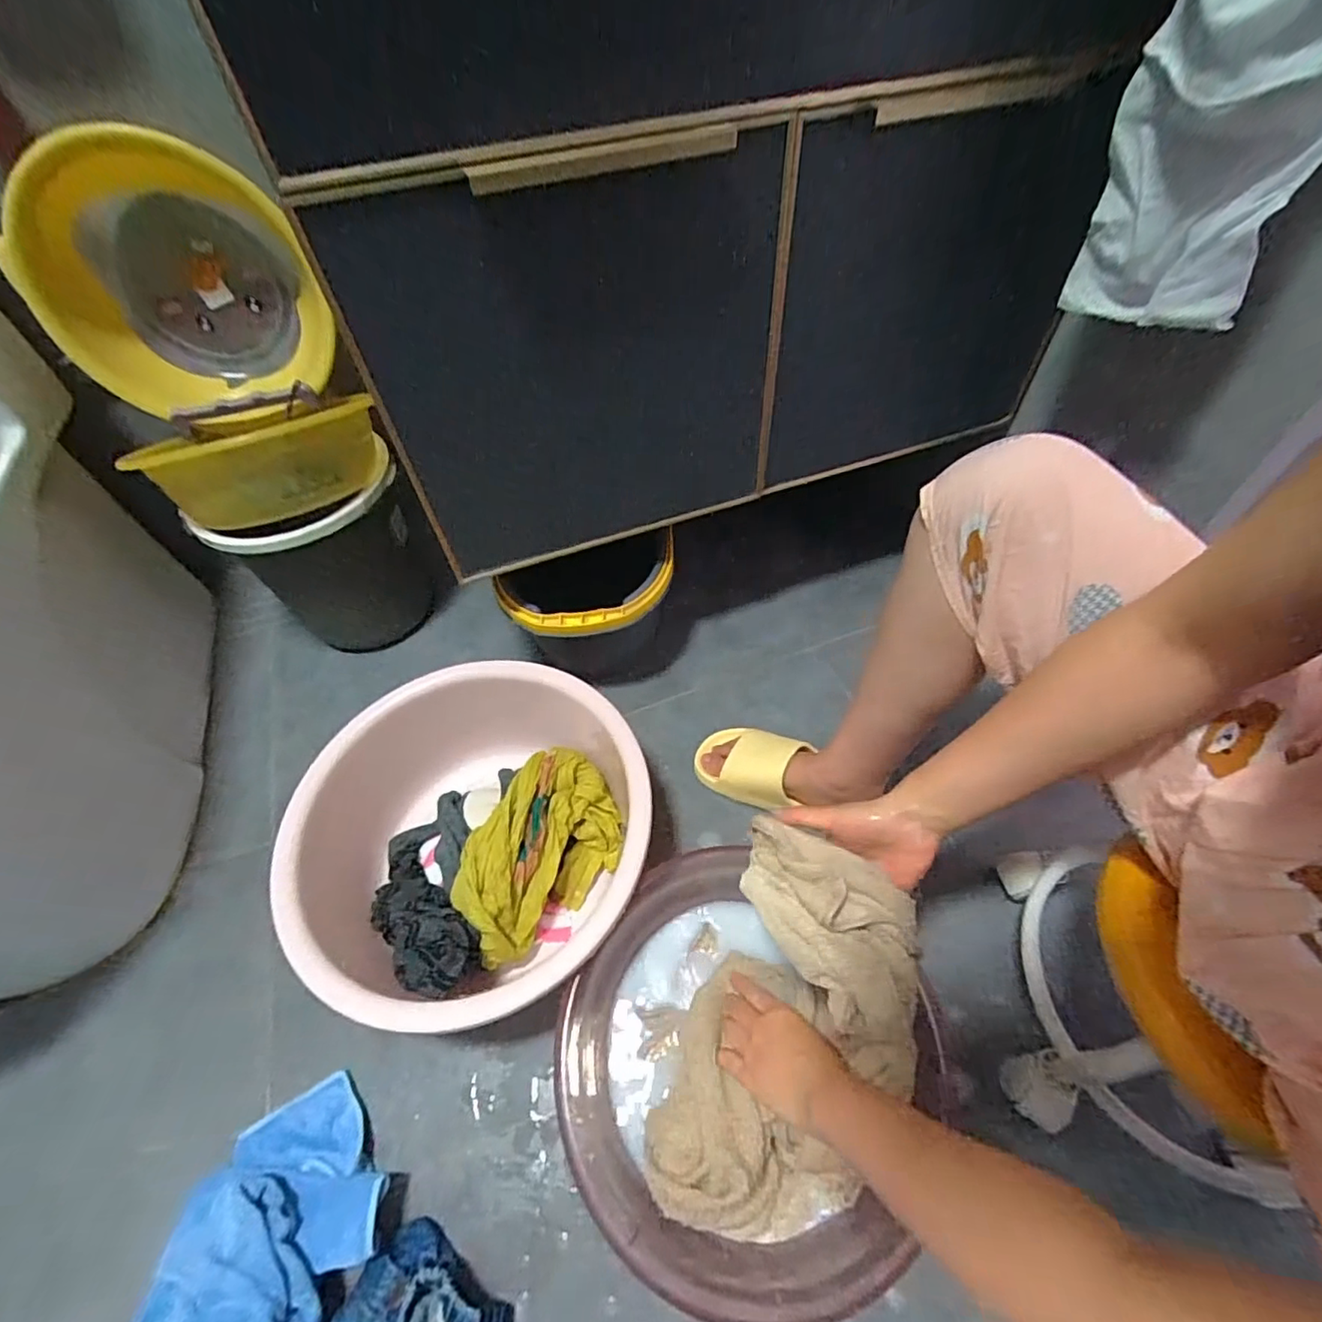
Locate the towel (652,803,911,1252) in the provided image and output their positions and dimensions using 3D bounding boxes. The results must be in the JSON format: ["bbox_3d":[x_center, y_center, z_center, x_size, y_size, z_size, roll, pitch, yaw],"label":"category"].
[{"bbox_3d":[0.122,0.317,0.518,0.173,0.161,0.329,19,100,16],"label":"towel"}]

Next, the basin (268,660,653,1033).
[{"bbox_3d":[-0.203,0.198,0.674,0.371,0.197,0.391,26,60,19],"label":"basin"}]

